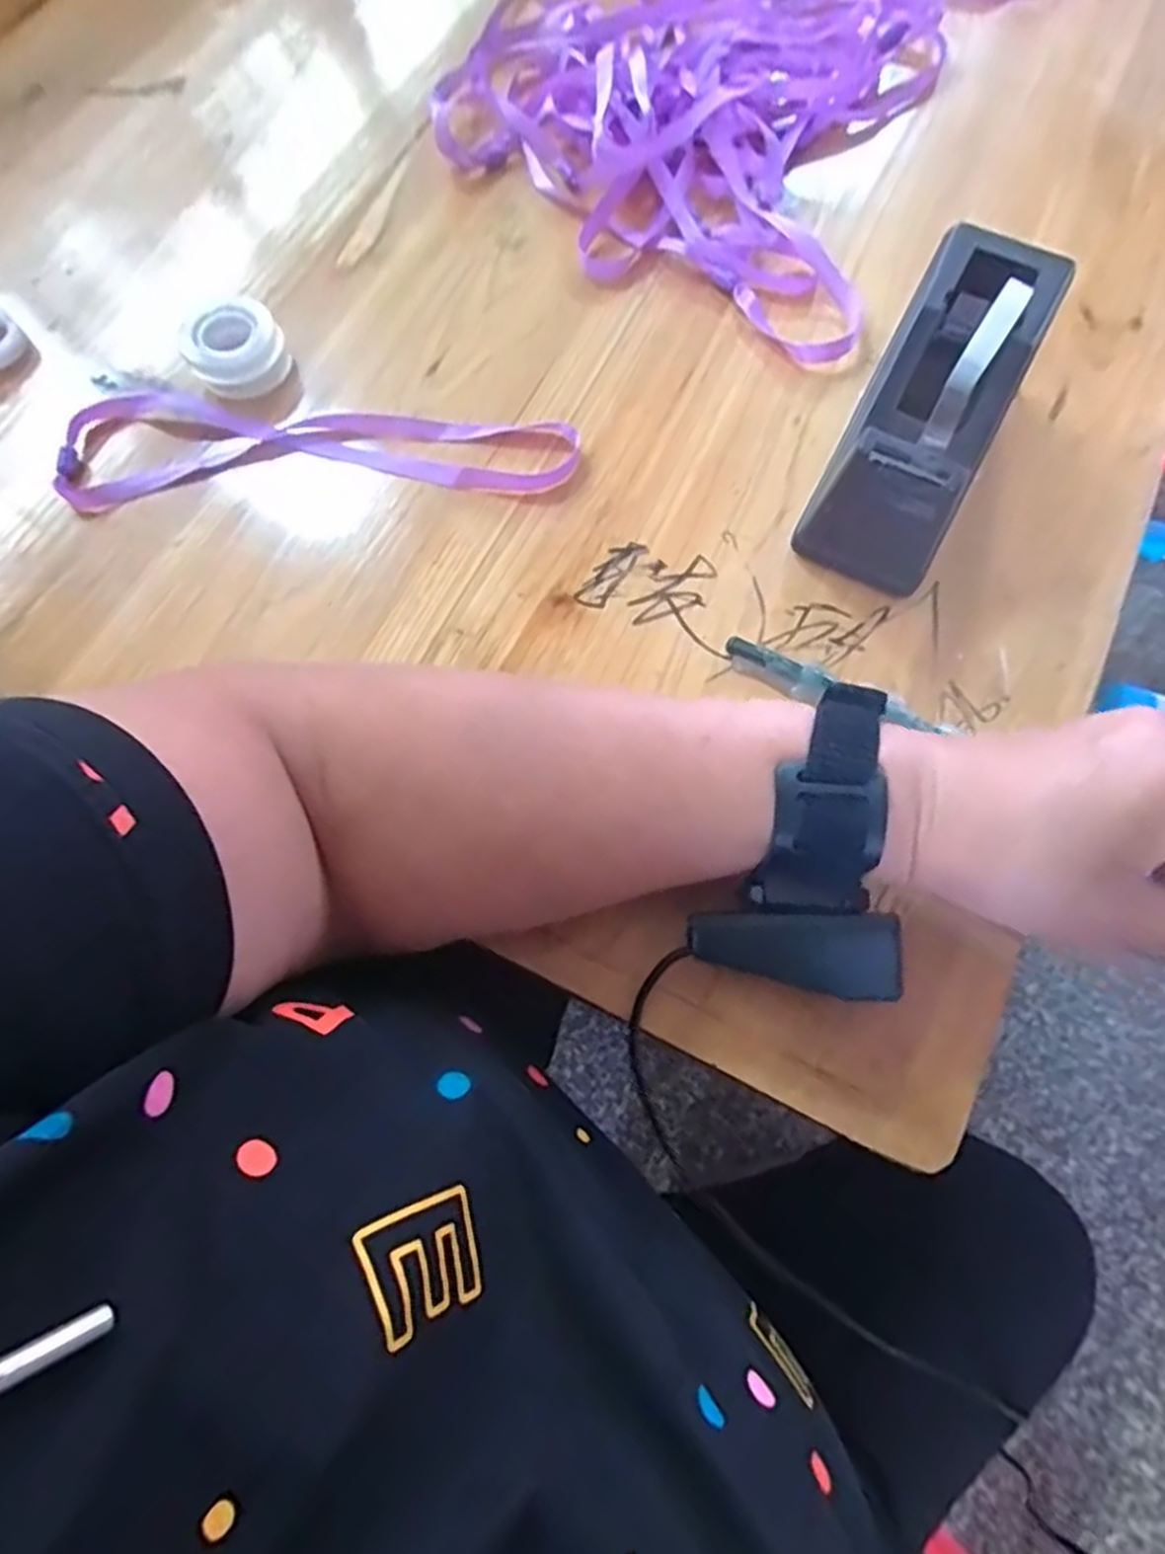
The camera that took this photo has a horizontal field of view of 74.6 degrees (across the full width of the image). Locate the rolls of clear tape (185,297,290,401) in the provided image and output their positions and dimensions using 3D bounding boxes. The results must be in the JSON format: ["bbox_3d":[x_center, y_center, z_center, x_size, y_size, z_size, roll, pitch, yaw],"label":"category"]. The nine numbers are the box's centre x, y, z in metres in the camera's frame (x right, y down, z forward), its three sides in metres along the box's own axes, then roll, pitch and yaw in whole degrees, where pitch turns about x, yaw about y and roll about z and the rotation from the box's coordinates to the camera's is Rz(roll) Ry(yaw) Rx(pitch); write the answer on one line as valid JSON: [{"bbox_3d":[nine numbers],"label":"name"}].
[{"bbox_3d":[-0.178,-0.220,0.390,0.047,0.022,0.047,0,70,0],"label":"rolls of clear tape"}]

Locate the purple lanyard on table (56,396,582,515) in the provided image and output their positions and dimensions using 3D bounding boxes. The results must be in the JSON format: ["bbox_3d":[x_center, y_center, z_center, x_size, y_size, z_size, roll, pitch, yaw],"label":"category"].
[{"bbox_3d":[-0.128,-0.165,0.380,0.251,0.008,0.065,0,70,0],"label":"purple lanyard on table"}]

